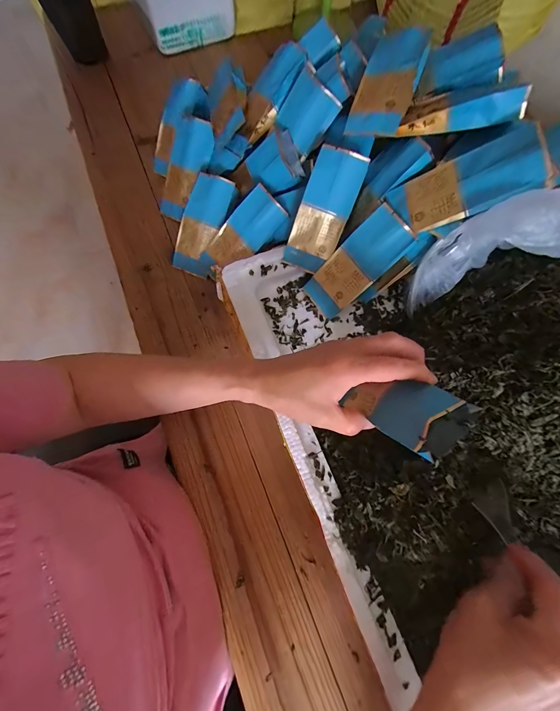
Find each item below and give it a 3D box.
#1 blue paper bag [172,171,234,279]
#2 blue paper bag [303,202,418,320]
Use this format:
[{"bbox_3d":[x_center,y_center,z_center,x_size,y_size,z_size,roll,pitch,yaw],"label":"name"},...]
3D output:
[{"bbox_3d":[-0.103,-0.171,0.394,0.056,0.020,0.124,27,102,10],"label":"blue paper bag"},{"bbox_3d":[0.087,-0.102,0.344,0.054,0.012,0.127,49,121,3],"label":"blue paper bag"}]

